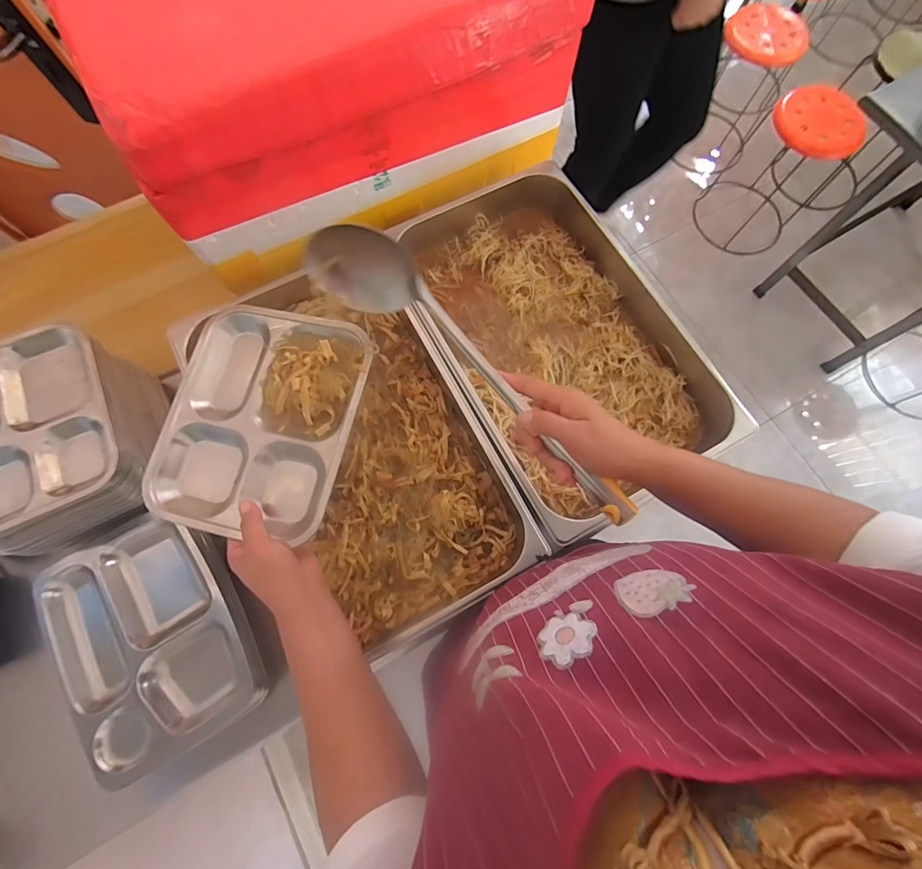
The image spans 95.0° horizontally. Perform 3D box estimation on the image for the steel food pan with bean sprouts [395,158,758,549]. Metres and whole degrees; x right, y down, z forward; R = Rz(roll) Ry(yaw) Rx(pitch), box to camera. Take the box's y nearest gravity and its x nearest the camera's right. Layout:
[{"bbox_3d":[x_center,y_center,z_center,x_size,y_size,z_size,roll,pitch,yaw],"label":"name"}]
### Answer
[{"bbox_3d":[0.150,-0.164,0.647,0.348,0.081,0.554,-24,76,-7],"label":"steel food pan with bean sprouts"}]

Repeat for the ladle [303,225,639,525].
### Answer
[{"bbox_3d":[0.009,-0.056,0.386,0.075,0.070,0.366,-43,83,-11],"label":"ladle"}]

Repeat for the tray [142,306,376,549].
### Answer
[{"bbox_3d":[-0.218,-0.018,0.461,0.205,0.038,0.243,13,75,3],"label":"tray"}]

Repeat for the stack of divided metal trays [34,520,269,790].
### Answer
[{"bbox_3d":[-0.397,0.260,0.553,0.212,0.071,0.287,-29,77,-8],"label":"stack of divided metal trays"}]

